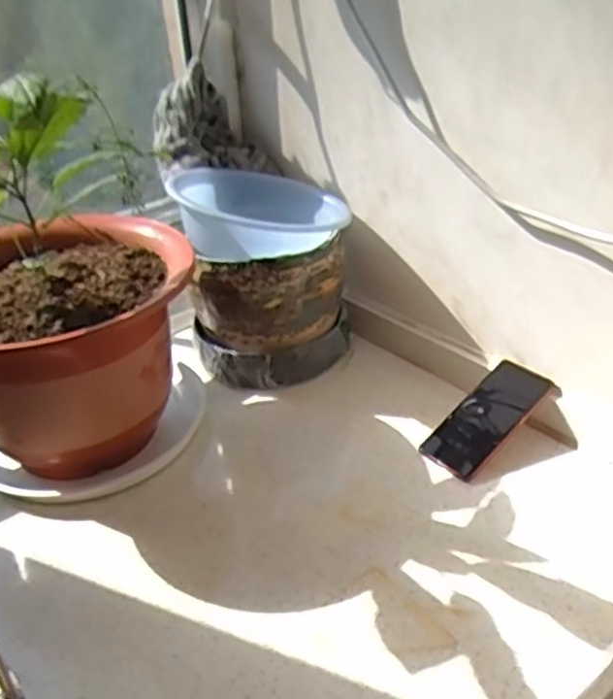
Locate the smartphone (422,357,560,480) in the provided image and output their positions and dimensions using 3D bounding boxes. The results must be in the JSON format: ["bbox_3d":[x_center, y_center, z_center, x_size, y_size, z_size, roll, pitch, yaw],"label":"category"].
[{"bbox_3d":[0.208,0.079,0.822,0.158,0.014,0.077,-42,51,-14],"label":"smartphone"}]

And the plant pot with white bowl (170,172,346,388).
[{"bbox_3d":[-0.054,-0.106,0.982,0.208,0.242,0.237,-7,31,-4],"label":"plant pot with white bowl"}]

